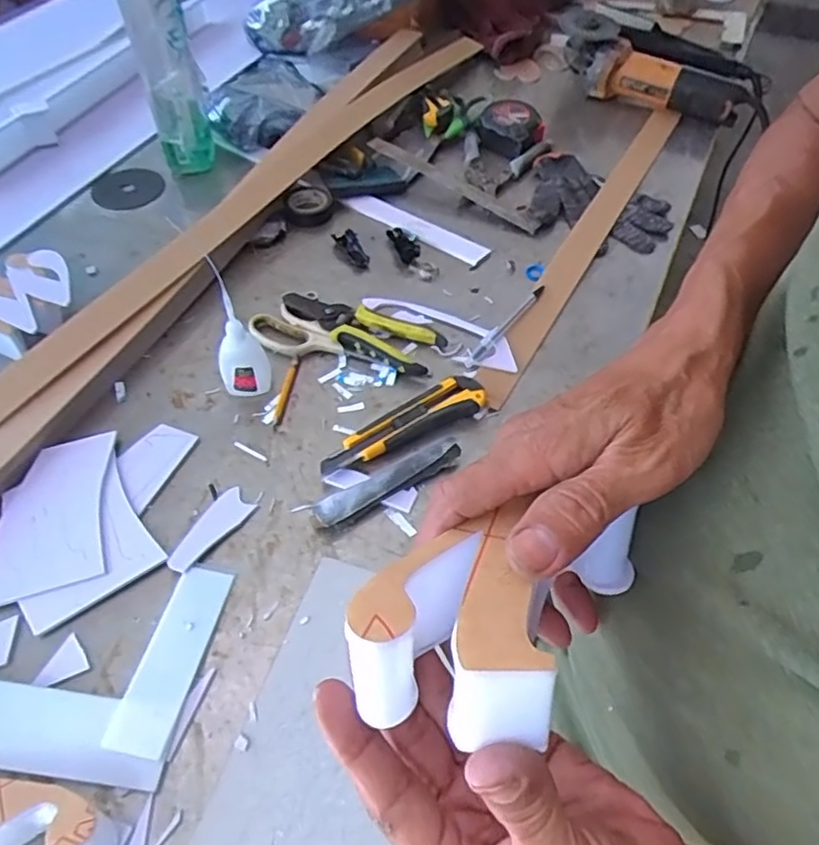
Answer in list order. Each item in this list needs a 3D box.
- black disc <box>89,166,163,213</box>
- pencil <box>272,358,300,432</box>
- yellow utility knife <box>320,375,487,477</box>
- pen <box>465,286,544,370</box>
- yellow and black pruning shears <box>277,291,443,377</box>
[{"bbox_3d":[-0.360,-0.300,0.824,0.089,0.006,0.090,1,52,-1],"label":"black disc"},{"bbox_3d":[-0.117,-0.029,0.609,0.008,0.006,0.087,7,52,4],"label":"pencil"},{"bbox_3d":[-0.007,0.003,0.577,0.163,0.019,0.037,-26,57,-20],"label":"yellow utility knife"},{"bbox_3d":[0.100,-0.103,0.663,0.016,0.010,0.142,31,58,21],"label":"pen"},{"bbox_3d":[-0.052,-0.096,0.651,0.169,0.021,0.061,23,55,15],"label":"yellow and black pruning shears"}]

